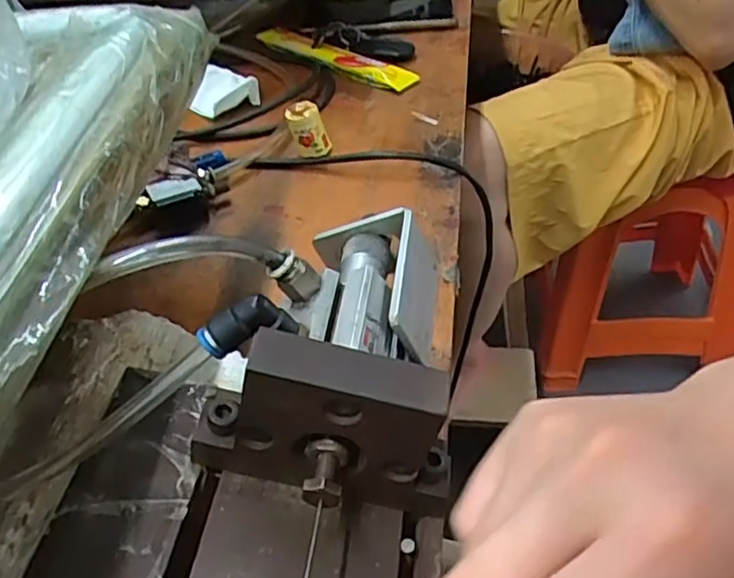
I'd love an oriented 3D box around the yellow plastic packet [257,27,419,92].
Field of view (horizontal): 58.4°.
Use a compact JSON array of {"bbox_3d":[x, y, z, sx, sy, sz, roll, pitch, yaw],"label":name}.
[{"bbox_3d":[-0.034,-0.232,0.653,0.197,0.013,0.029,29,54,33],"label":"yellow plastic packet"}]

